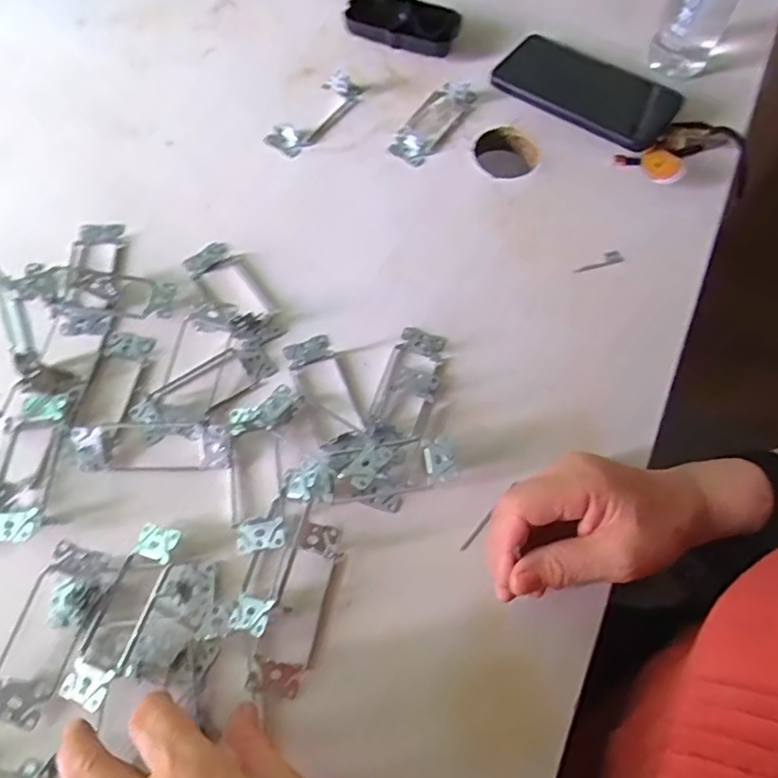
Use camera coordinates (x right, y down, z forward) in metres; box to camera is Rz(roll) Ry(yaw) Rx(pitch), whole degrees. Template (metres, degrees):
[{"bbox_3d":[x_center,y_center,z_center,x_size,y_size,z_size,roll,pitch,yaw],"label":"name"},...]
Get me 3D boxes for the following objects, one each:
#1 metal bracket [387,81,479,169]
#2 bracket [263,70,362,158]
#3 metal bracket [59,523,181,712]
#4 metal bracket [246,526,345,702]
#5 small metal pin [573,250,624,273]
[{"bbox_3d":[0.043,-0.251,0.527,0.035,0.016,0.102,32,72,13],"label":"metal bracket"},{"bbox_3d":[-0.067,-0.258,0.530,0.039,0.022,0.103,35,73,14],"label":"bracket"},{"bbox_3d":[-0.169,0.140,0.367,0.046,0.012,0.108,12,64,30],"label":"metal bracket"},{"bbox_3d":[-0.055,0.140,0.370,0.032,0.016,0.105,17,69,8],"label":"metal bracket"},{"bbox_3d":[0.171,-0.105,0.473,0.042,0.005,0.011,-15,68,-5],"label":"small metal pin"}]

